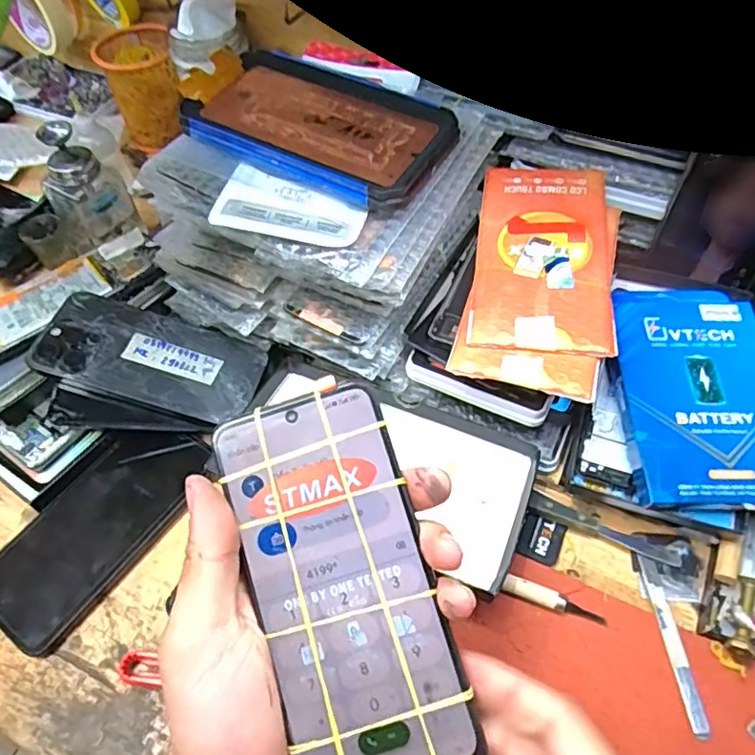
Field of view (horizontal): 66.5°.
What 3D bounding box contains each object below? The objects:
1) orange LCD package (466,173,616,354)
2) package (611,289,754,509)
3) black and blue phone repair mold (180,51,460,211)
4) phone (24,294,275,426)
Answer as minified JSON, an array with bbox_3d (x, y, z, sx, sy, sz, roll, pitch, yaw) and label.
[{"bbox_3d":[0.113,-0.086,0.391,0.087,0.007,0.165,5,58,12],"label":"orange LCD package"},{"bbox_3d":[0.208,0.005,0.370,0.101,0.015,0.154,-2,59,2],"label":"package"},{"bbox_3d":[-0.033,-0.173,0.386,0.168,0.014,0.094,27,61,19],"label":"black and blue phone repair mold"},{"bbox_3d":[-0.165,-0.014,0.428,0.153,0.013,0.076,17,60,-8],"label":"phone"}]

